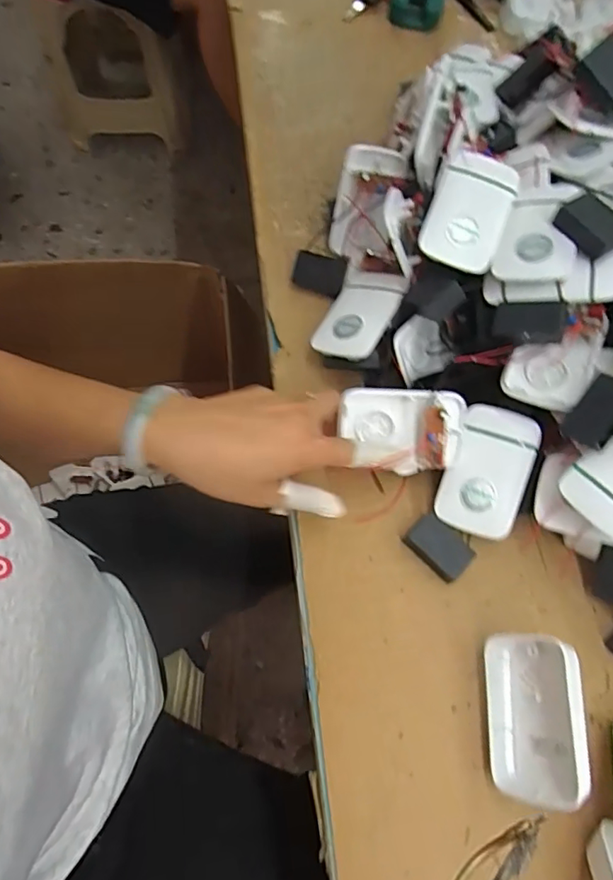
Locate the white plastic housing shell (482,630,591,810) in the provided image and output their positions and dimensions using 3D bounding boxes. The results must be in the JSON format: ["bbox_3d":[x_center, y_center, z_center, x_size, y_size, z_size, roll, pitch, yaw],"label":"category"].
[{"bbox_3d":[0.152,0.183,0.352,0.058,0.030,0.097,-7,62,24],"label":"white plastic housing shell"}]

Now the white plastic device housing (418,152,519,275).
[{"bbox_3d":[0.130,-0.183,0.421,0.060,0.026,0.097,21,68,6],"label":"white plastic device housing"}]

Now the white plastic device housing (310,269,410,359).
[{"bbox_3d":[0.046,-0.111,0.462,0.066,0.013,0.100,16,61,32],"label":"white plastic device housing"}]

